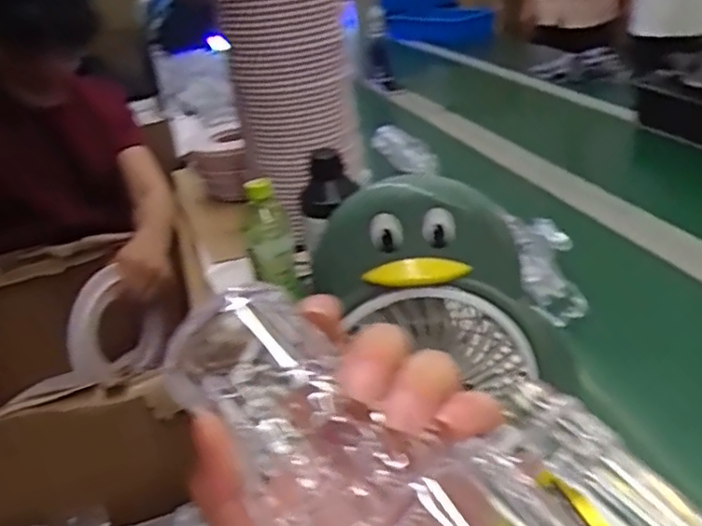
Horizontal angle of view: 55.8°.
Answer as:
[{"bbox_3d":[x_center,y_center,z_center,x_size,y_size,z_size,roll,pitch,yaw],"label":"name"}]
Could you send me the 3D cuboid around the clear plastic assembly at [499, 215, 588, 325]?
[{"bbox_3d":[0.268,-0.005,0.928,0.082,0.057,0.214,-5,38,5],"label":"clear plastic assembly"}]

